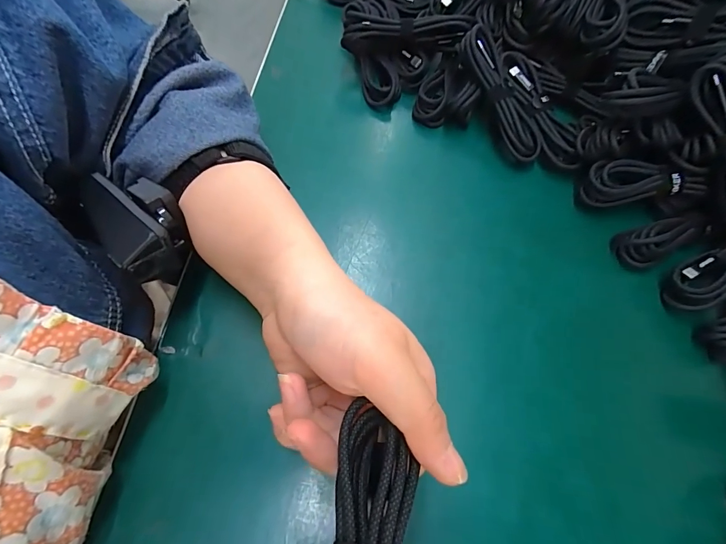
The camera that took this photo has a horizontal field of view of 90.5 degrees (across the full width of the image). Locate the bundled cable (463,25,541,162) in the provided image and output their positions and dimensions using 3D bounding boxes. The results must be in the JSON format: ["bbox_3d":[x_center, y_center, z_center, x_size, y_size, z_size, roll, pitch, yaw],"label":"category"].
[{"bbox_3d":[0.117,-0.146,0.298,0.035,0.019,0.110,-28,94,-12],"label":"bundled cable"}]

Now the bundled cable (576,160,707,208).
[{"bbox_3d":[0.215,-0.068,0.277,0.078,0.019,0.029,5,67,1],"label":"bundled cable"}]

